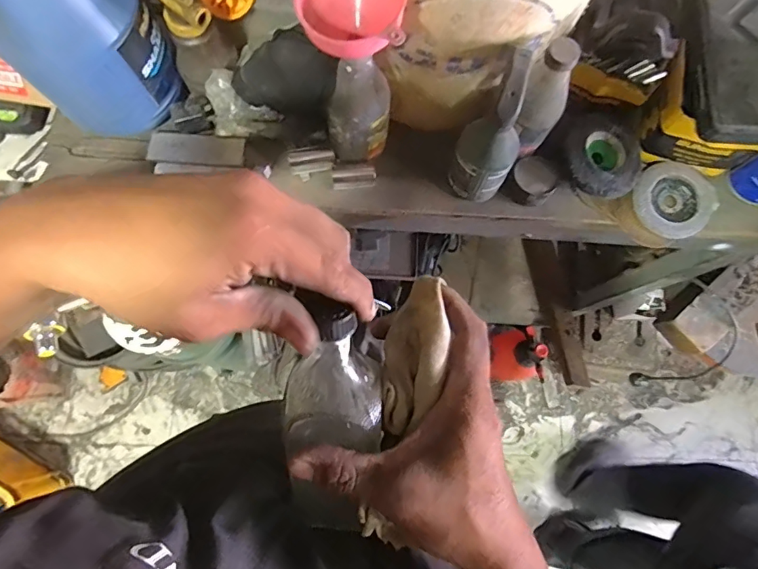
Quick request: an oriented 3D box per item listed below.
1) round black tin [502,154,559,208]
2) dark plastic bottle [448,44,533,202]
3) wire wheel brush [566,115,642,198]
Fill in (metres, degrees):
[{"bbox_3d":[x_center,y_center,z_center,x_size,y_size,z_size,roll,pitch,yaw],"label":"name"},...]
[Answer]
[{"bbox_3d":[0.178,-0.119,0.556,0.052,0.032,0.054,39,79,7],"label":"round black tin"},{"bbox_3d":[0.117,-0.150,0.486,0.059,0.169,0.069,24,77,4],"label":"dark plastic bottle"},{"bbox_3d":[0.260,-0.146,0.546,0.092,0.027,0.090,0,77,-2],"label":"wire wheel brush"}]

